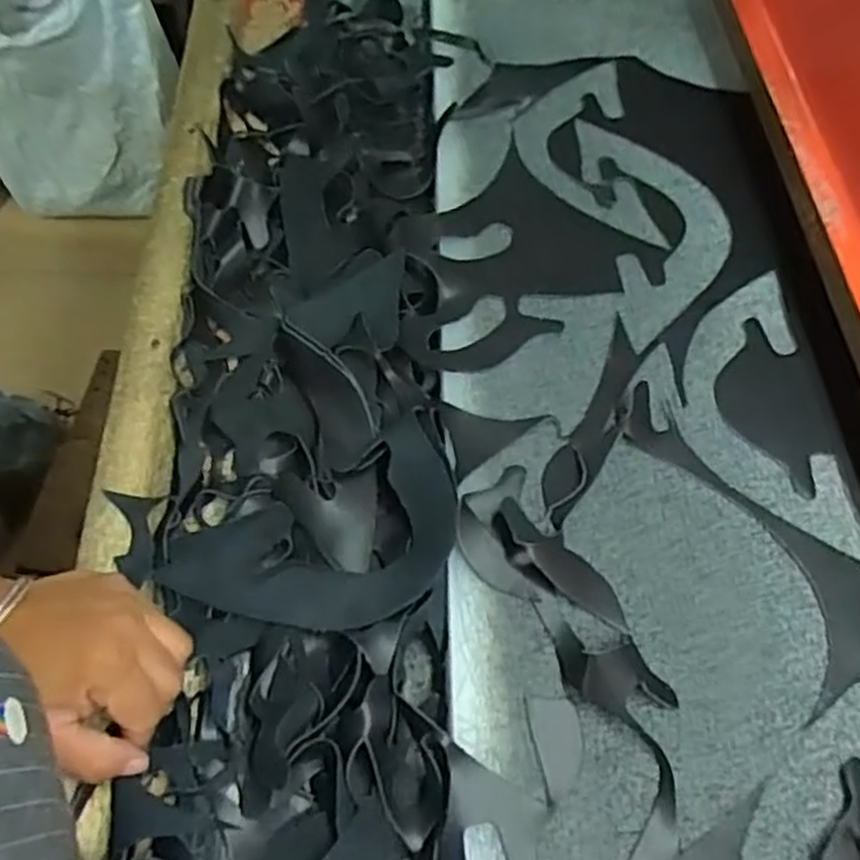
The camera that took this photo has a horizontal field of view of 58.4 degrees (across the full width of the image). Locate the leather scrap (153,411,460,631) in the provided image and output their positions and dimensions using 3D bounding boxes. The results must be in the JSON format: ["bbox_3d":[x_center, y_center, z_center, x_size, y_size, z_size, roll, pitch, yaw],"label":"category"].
[{"bbox_3d":[-0.066,0.075,0.499,0.188,0.028,0.110,-28,66,-19],"label":"leather scrap"}]

